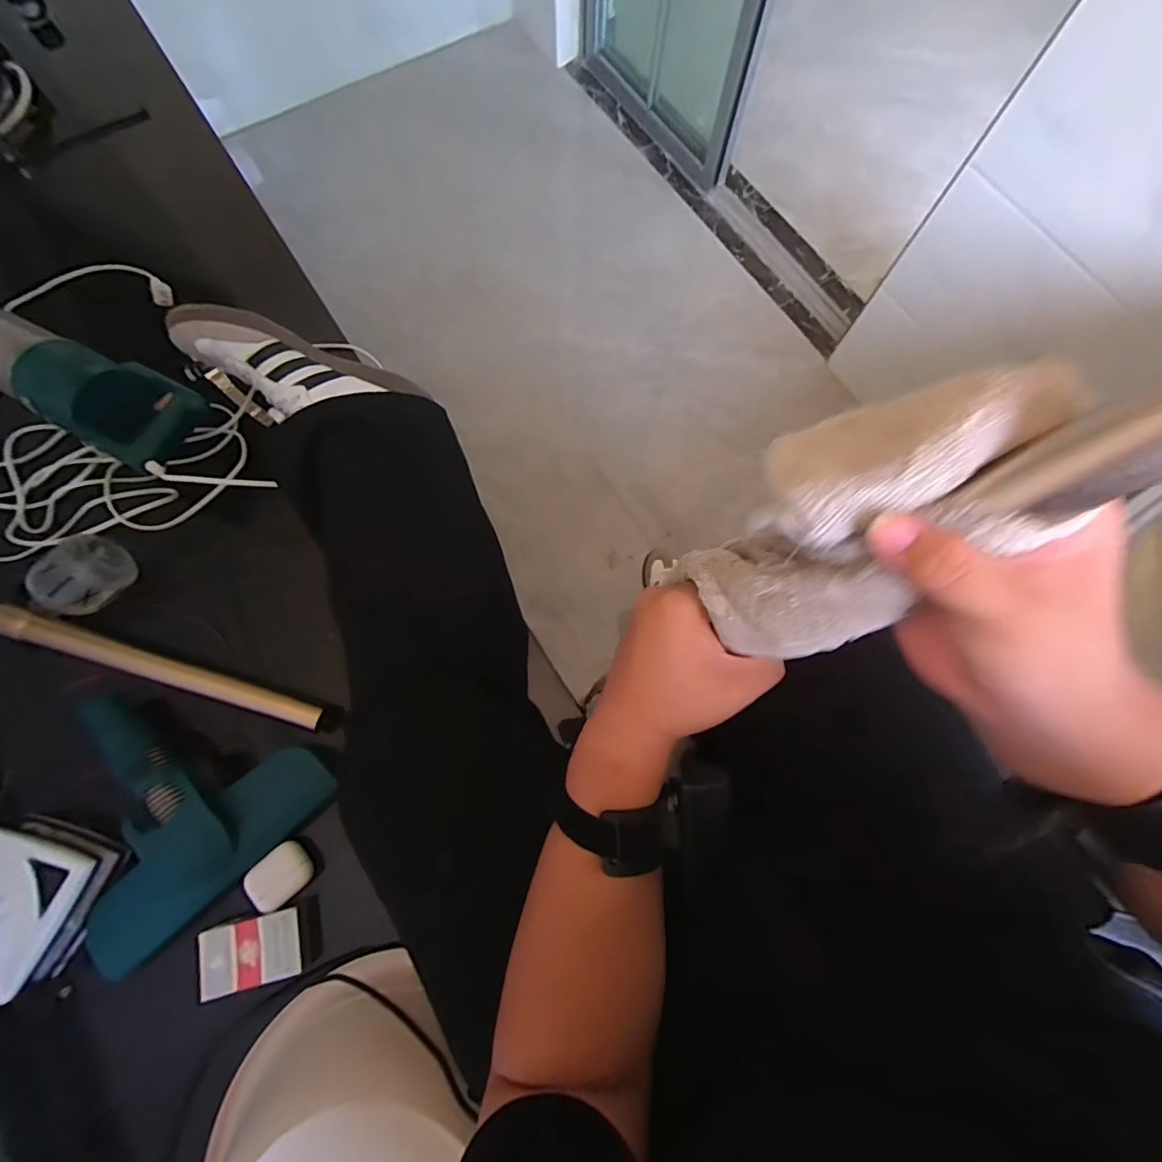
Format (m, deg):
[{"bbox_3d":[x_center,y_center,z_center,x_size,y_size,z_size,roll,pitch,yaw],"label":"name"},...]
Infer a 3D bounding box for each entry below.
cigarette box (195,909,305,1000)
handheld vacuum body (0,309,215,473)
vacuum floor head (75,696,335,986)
[{"bbox_3d":[-0.295,0.331,0.460,0.077,0.017,0.054,-13,75,-4],"label":"cigarette box"},{"bbox_3d":[-0.585,-0.233,0.587,0.320,0.093,0.102,27,76,7],"label":"handheld vacuum body"},{"bbox_3d":[-0.396,0.203,0.488,0.221,0.075,0.214,-41,79,-11],"label":"vacuum floor head"}]

